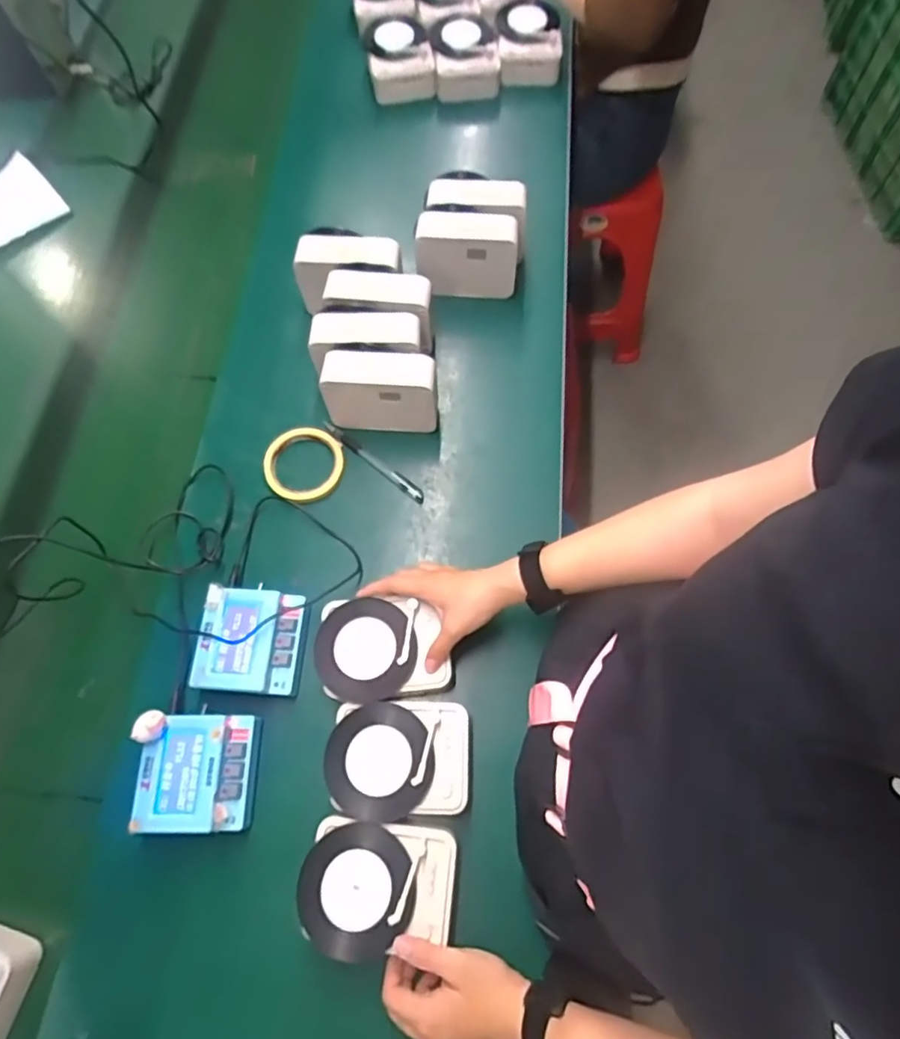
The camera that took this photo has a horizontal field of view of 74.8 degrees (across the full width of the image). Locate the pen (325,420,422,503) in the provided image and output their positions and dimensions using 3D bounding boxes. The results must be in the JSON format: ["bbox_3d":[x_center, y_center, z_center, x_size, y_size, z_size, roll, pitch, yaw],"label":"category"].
[{"bbox_3d":[-0.091,-0.069,0.707,0.153,0.014,0.016,37,73,12],"label":"pen"}]

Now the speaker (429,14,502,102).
[{"bbox_3d":[0.022,-0.745,0.951,0.105,0.069,0.119,-4,69,-1],"label":"speaker"}]

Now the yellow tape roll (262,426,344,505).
[{"bbox_3d":[-0.173,-0.067,0.700,0.090,0.010,0.093,0,69,-1],"label":"yellow tape roll"}]

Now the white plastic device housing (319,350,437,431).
[{"bbox_3d":[-0.080,-0.147,0.689,0.129,0.101,0.055,2,69,1],"label":"white plastic device housing"}]

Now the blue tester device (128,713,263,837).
[{"bbox_3d":[-0.239,0.240,0.559,0.099,0.033,0.100,2,69,0],"label":"blue tester device"}]

